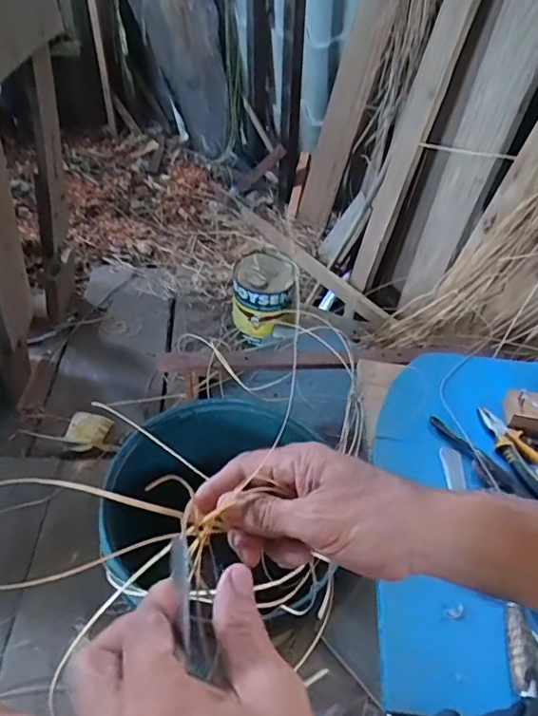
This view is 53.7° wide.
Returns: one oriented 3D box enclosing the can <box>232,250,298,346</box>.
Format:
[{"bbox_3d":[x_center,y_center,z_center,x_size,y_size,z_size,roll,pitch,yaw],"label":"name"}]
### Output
[{"bbox_3d":[-0.014,-0.150,1.328,0.153,0.163,0.167,3,43,-2],"label":"can"}]

